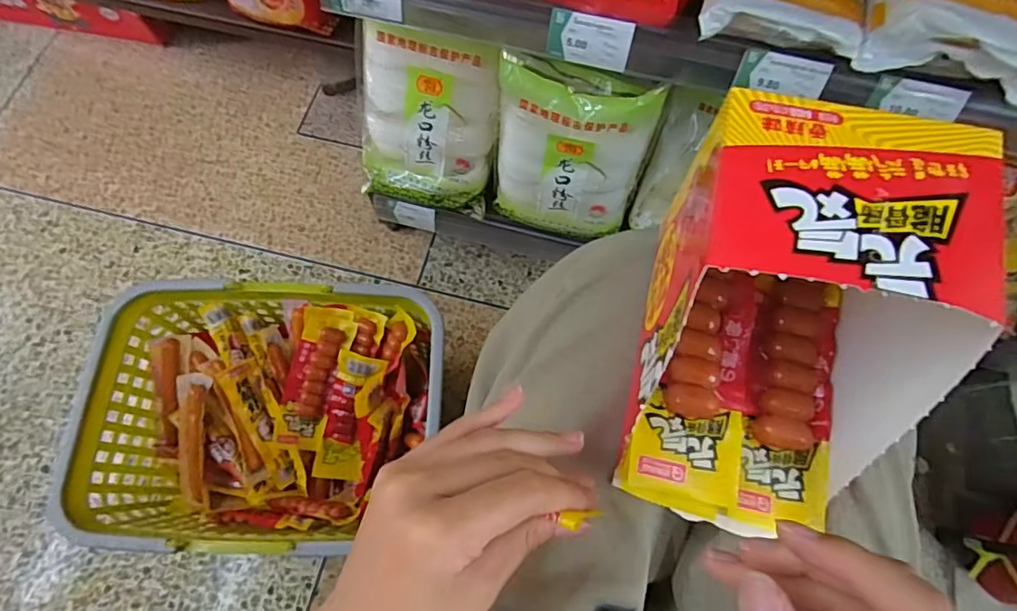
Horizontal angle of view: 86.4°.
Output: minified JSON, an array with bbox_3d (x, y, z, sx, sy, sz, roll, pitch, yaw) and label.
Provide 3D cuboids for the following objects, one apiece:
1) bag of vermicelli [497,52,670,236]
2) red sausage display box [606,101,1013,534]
[{"bbox_3d":[0.069,-0.171,0.629,0.169,0.216,0.076,19,70,6],"label":"bag of vermicelli"},{"bbox_3d":[0.133,0.016,0.261,0.118,0.136,0.165,15,72,2],"label":"red sausage display box"}]

